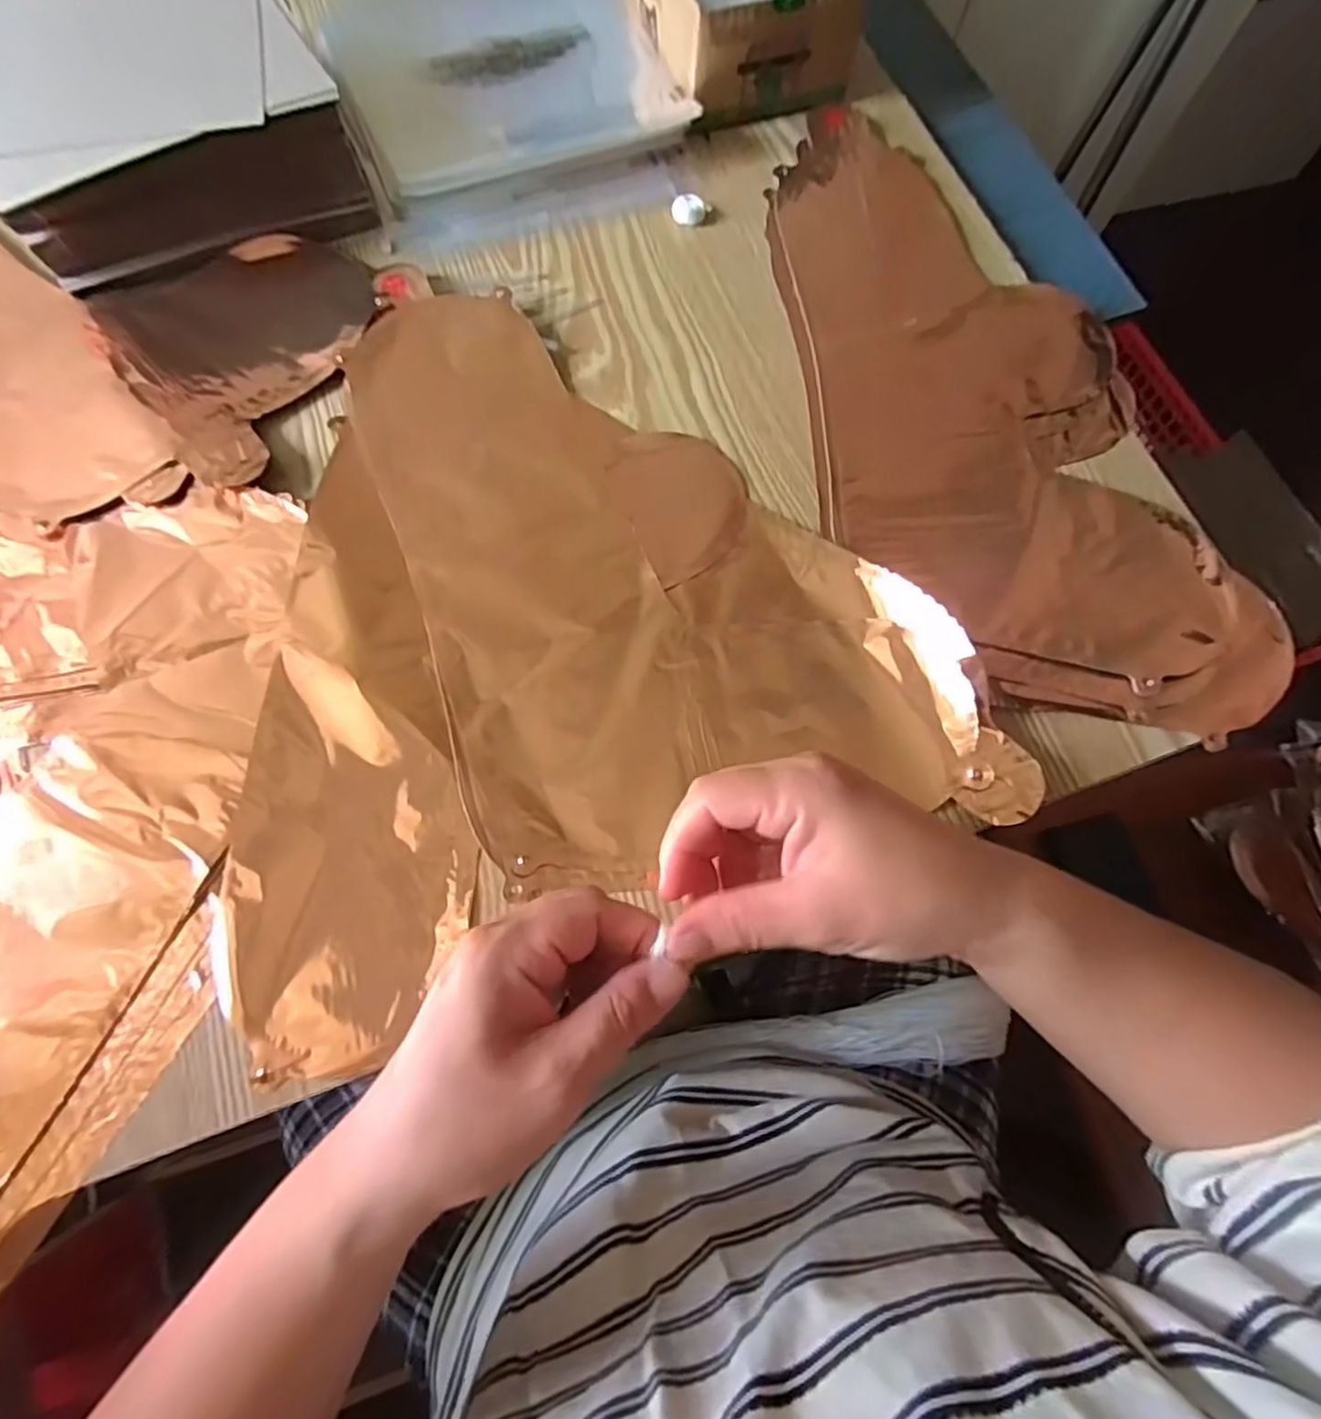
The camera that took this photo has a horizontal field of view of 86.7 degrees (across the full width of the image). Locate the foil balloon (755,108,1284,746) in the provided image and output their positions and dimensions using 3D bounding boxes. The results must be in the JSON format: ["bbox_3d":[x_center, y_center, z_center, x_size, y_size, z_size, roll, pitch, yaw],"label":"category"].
[{"bbox_3d":[0.189,-0.197,0.439,0.208,0.008,0.461,-15,73,-7],"label":"foil balloon"}]

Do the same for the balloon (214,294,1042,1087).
[{"bbox_3d":[-0.064,-0.068,0.382,0.377,0.025,0.382,-19,73,-8],"label":"balloon"}]

